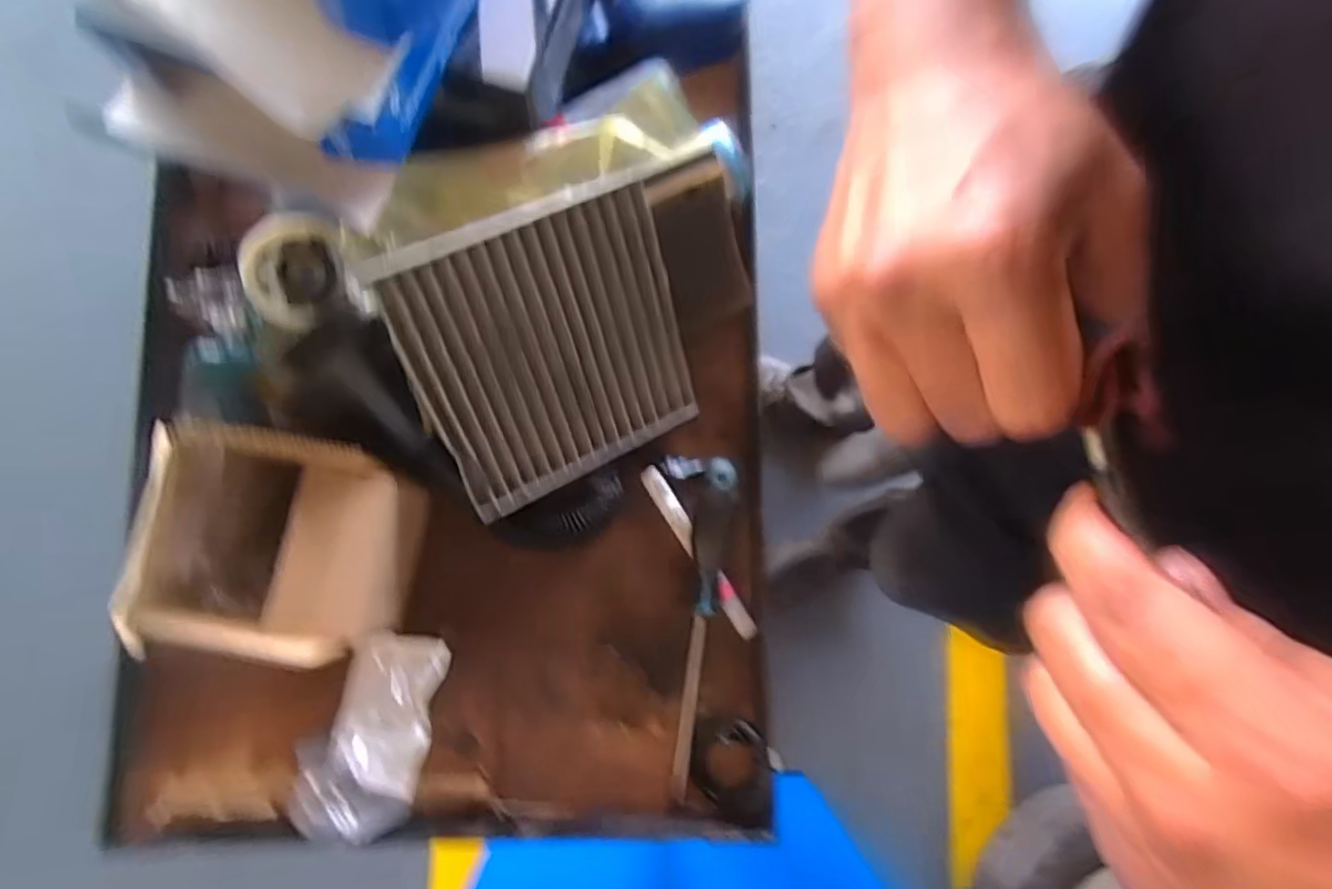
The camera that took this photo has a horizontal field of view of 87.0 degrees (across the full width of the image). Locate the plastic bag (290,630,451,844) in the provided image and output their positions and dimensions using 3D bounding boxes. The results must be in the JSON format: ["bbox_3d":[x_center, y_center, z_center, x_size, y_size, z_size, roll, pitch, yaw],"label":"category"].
[{"bbox_3d":[-0.208,0.202,0.496,0.081,0.029,0.133,14,82,1],"label":"plastic bag"}]

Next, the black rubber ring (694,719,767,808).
[{"bbox_3d":[0.048,0.234,0.516,0.054,0.013,0.058,0,82,-1],"label":"black rubber ring"}]

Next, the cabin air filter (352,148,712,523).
[{"bbox_3d":[-0.073,-0.065,0.485,0.191,0.198,0.017,-25,37,-19],"label":"cabin air filter"}]

